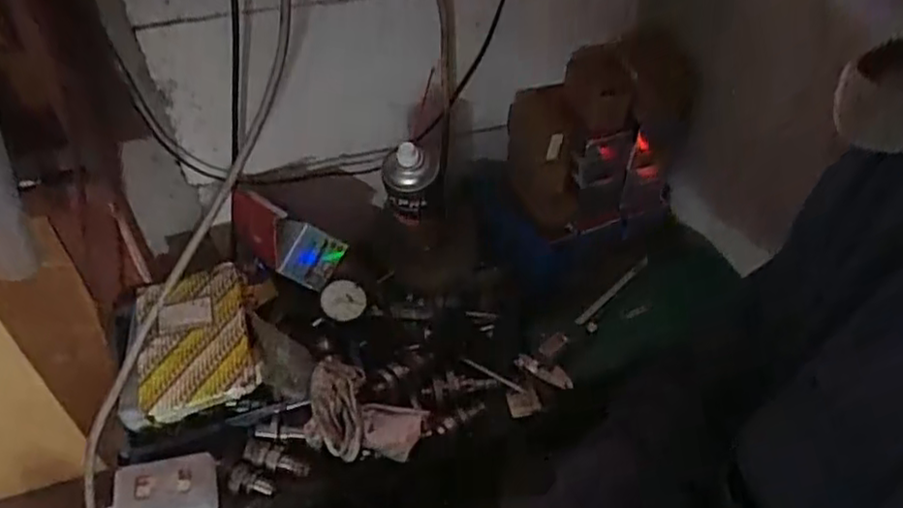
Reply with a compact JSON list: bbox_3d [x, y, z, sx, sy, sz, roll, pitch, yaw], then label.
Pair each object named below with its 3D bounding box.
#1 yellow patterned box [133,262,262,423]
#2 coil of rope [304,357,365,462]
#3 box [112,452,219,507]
[{"bbox_3d":[-0.264,0.082,0.709,0.110,0.036,0.163,-14,46,-13],"label":"yellow patterned box"},{"bbox_3d":[-0.117,0.146,0.702,0.055,0.051,0.119,-2,45,-1],"label":"coil of rope"},{"bbox_3d":[-0.267,0.228,0.651,0.090,0.043,0.061,-13,46,-12],"label":"box"}]

